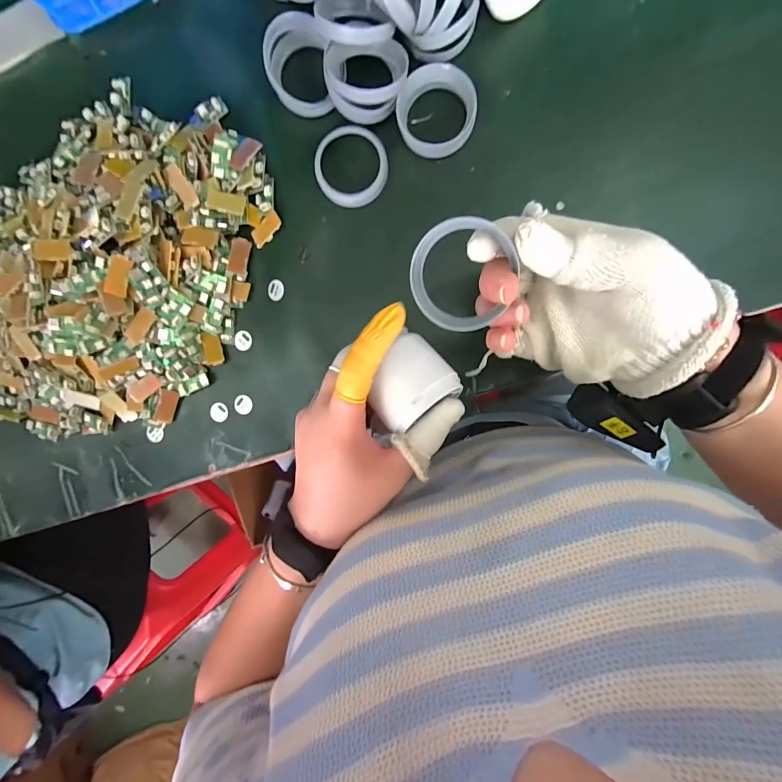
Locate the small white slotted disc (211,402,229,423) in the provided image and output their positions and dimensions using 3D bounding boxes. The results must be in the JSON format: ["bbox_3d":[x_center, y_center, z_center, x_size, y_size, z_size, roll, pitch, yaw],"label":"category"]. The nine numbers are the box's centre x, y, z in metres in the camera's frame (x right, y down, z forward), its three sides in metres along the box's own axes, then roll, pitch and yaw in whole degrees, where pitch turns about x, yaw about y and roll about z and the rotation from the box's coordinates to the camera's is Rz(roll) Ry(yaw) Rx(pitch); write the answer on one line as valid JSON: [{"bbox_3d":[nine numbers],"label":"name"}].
[{"bbox_3d":[-0.157,0.020,0.341,0.016,0.004,0.018,-12,94,8],"label":"small white slotted disc"}]

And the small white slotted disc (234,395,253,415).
[{"bbox_3d":[-0.134,0.013,0.339,0.017,0.004,0.017,-14,94,8],"label":"small white slotted disc"}]

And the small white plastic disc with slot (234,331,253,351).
[{"bbox_3d":[-0.132,-0.045,0.334,0.014,0.004,0.017,5,96,6],"label":"small white plastic disc with slot"}]

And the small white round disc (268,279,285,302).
[{"bbox_3d":[-0.099,-0.086,0.321,0.014,0.004,0.018,7,102,4],"label":"small white round disc"}]

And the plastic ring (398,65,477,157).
[{"bbox_3d":[0.036,-0.216,0.292,0.059,0.023,0.056,1,96,7],"label":"plastic ring"}]

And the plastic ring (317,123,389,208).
[{"bbox_3d":[-0.034,-0.182,0.304,0.059,0.008,0.060,1,96,7],"label":"plastic ring"}]

